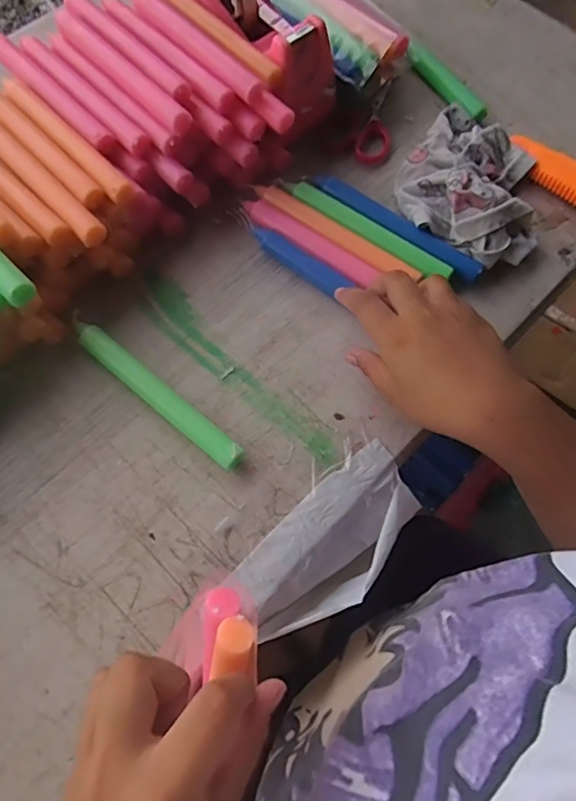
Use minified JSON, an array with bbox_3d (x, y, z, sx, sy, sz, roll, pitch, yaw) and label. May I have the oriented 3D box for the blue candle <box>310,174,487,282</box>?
[{"bbox_3d":[0.092,-0.149,0.458,0.162,0.017,0.021,38,72,12],"label":"blue candle"}]

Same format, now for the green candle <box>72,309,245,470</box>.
[{"bbox_3d":[-0.103,-0.010,0.402,0.176,0.018,0.020,40,73,12],"label":"green candle"}]

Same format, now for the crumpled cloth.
[{"bbox_3d":[0.167,-0.191,0.464,0.126,0.046,0.141,32,71,10],"label":"crumpled cloth"}]

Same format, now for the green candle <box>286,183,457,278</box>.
[{"bbox_3d":[0.065,-0.147,0.458,0.161,0.016,0.019,37,72,12],"label":"green candle"}]

